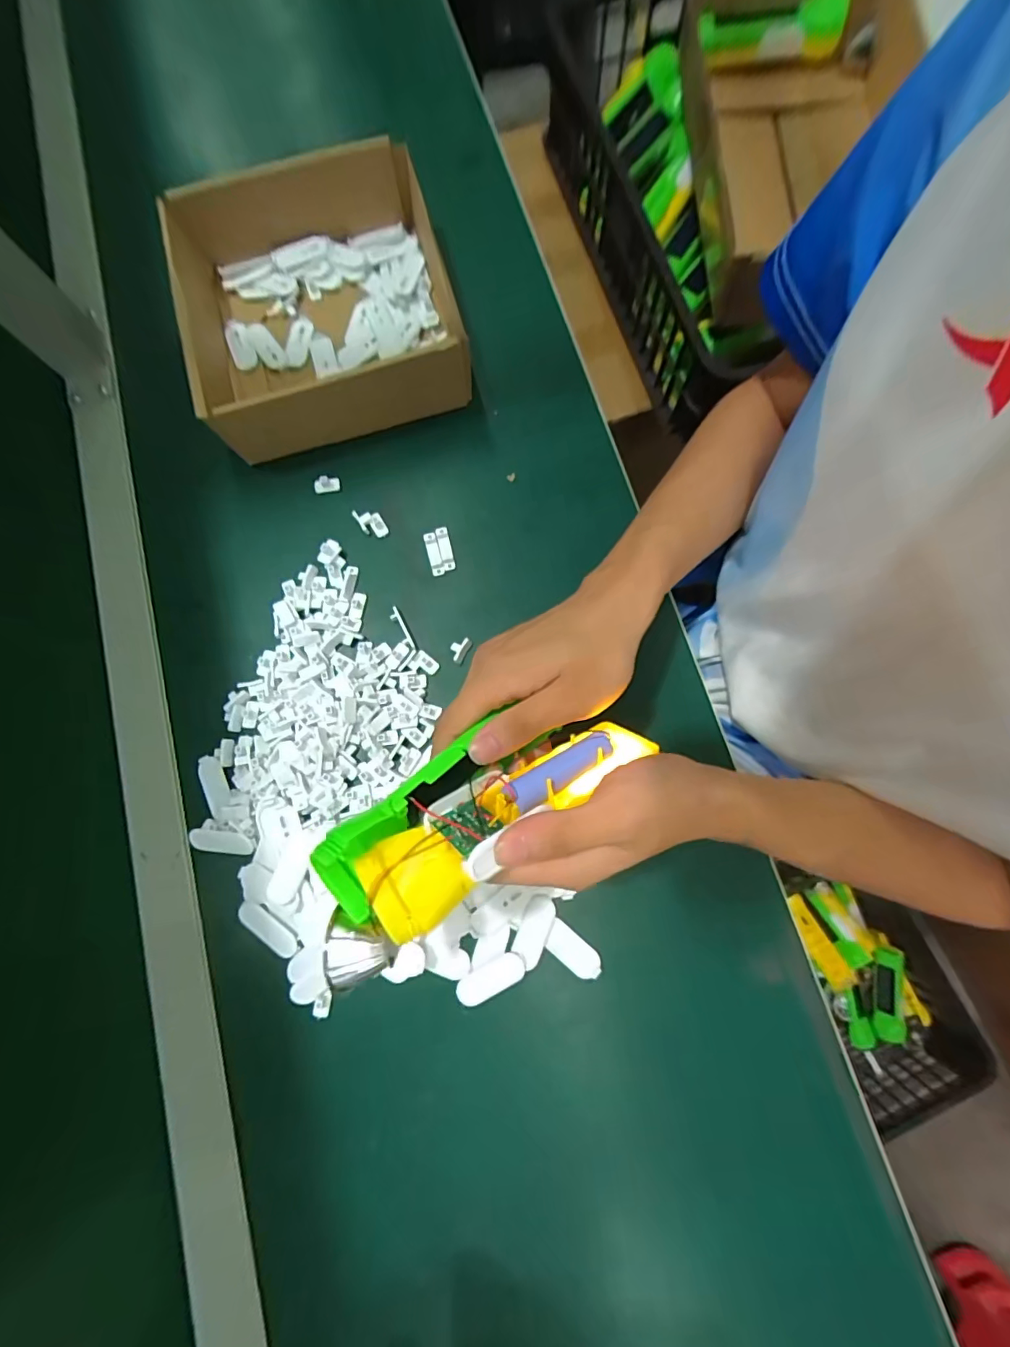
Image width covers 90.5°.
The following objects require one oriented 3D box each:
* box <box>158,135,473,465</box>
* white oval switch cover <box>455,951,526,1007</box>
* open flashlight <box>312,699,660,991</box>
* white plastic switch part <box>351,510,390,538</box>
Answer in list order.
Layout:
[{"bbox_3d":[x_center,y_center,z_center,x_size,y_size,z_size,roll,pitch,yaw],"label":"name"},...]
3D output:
[{"bbox_3d":[-0.155,-0.313,0.413,0.204,0.068,0.246,-18,78,-1],"label":"box"},{"bbox_3d":[-0.010,0.206,0.336,0.049,0.004,0.019,-28,79,-3],"label":"white oval switch cover"},{"bbox_3d":[-0.010,0.066,0.249,0.188,0.043,0.066,-29,79,-18],"label":"open flashlight"},{"bbox_3d":[-0.107,-0.122,0.401,0.017,0.007,0.027,-37,79,-5],"label":"white plastic switch part"}]

